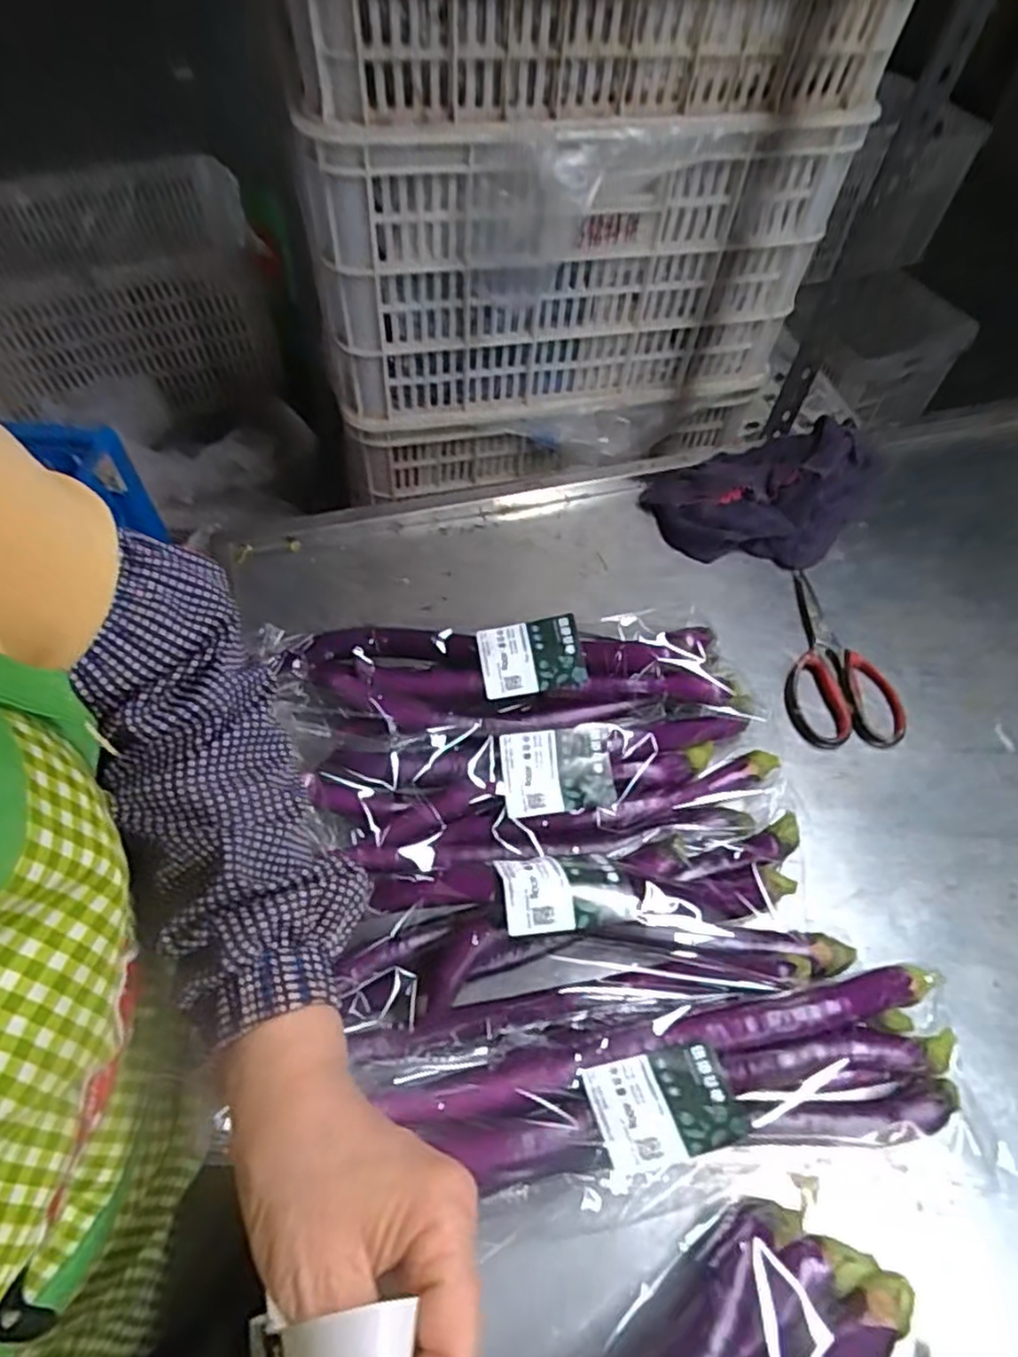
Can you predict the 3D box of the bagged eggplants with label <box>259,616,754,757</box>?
[{"bbox_3d":[-0.001,0.003,0.574,0.383,0.070,0.107,1,57,-2],"label":"bagged eggplants with label"}]

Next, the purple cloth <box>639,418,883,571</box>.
[{"bbox_3d":[0.283,-0.192,0.731,0.264,0.058,0.151,-19,60,-14],"label":"purple cloth"}]

